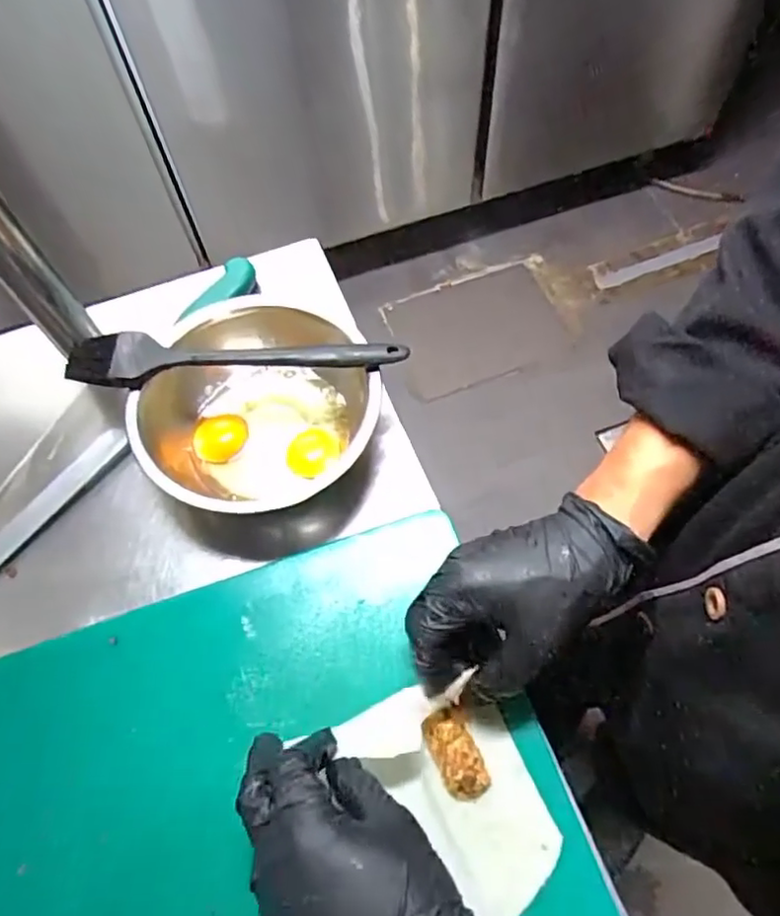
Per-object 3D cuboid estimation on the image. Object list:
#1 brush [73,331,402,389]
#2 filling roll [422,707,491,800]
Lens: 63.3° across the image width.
[{"bbox_3d":[-0.110,-0.074,0.458,0.239,0.014,0.036,-2,63,2],"label":"brush"},{"bbox_3d":[0.038,0.174,0.371,0.025,0.015,0.049,-25,64,-10],"label":"filling roll"}]

